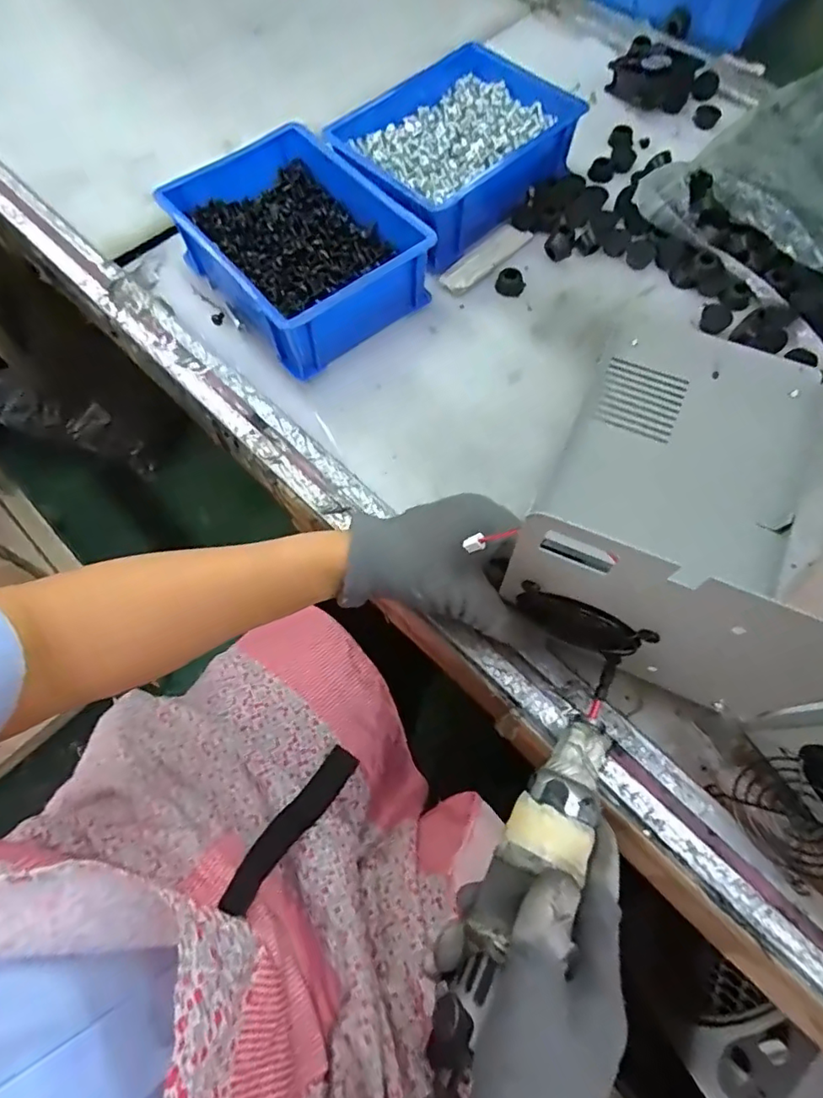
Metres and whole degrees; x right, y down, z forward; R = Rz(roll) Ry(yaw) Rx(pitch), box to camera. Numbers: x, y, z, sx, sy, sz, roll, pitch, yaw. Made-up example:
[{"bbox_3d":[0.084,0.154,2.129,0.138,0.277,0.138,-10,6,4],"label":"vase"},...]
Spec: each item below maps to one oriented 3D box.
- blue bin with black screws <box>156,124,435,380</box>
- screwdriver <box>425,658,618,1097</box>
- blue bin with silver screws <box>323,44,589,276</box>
[{"bbox_3d":[-0.092,-0.252,0.476,0.150,0.064,0.193,-37,71,-13],"label":"blue bin with black screws"},{"bbox_3d":[0.050,0.179,0.265,0.042,0.046,0.278,26,72,12],"label":"screwdriver"},{"bbox_3d":[0.039,-0.364,0.520,0.207,0.059,0.154,-42,73,-15],"label":"blue bin with silver screws"}]

